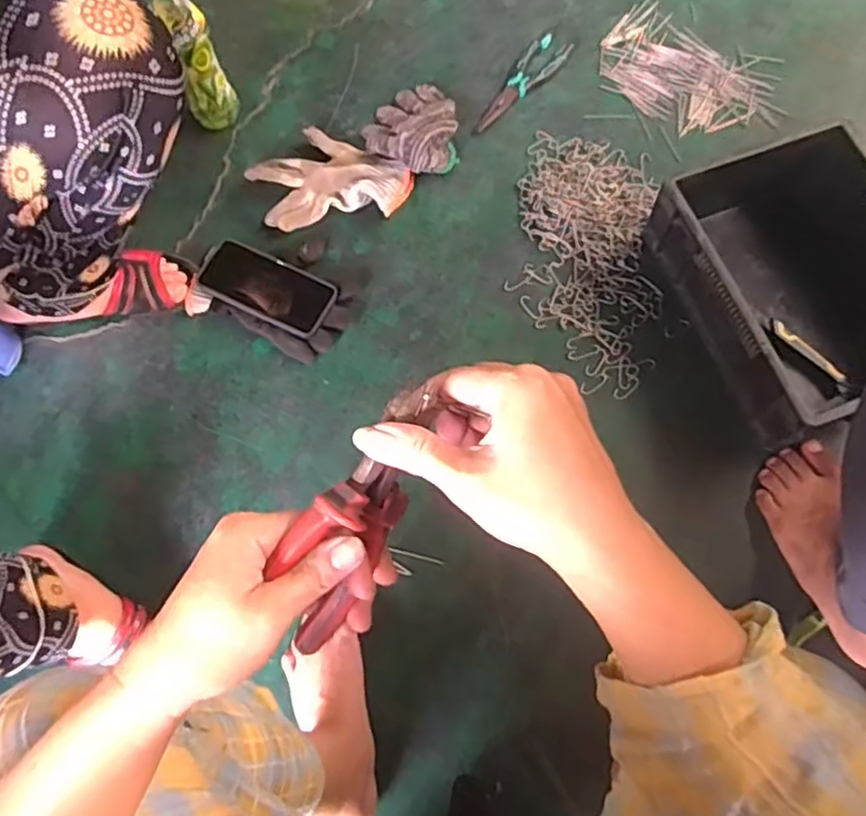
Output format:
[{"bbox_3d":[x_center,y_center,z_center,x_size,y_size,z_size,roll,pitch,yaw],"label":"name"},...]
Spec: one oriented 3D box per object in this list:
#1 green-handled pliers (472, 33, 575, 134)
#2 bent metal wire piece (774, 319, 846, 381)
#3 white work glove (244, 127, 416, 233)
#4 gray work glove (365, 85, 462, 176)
[{"bbox_3d":[0.129,-0.477,0.987,0.055,0.014,0.206,35,76,13],"label":"green-handled pliers"},{"bbox_3d":[0.462,-0.068,0.825,0.015,0.010,0.103,-40,74,-11],"label":"bent metal wire piece"},{"bbox_3d":[-0.147,-0.303,0.928,0.191,0.034,0.168,32,75,13],"label":"white work glove"},{"bbox_3d":[-0.032,-0.405,0.950,0.127,0.054,0.160,-4,71,1],"label":"gray work glove"}]

